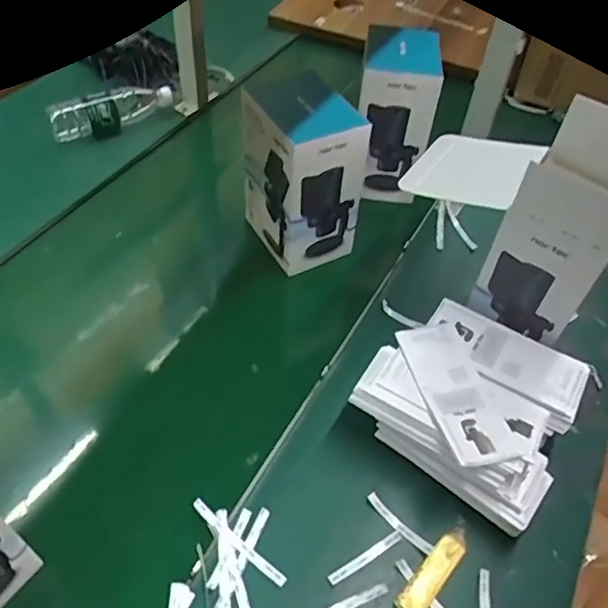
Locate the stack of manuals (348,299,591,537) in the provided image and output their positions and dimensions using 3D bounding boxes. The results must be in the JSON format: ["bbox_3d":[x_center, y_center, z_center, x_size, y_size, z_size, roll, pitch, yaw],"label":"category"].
[{"bbox_3d":[0.200,0.117,0.676,0.227,0.087,0.199,33,55,21],"label":"stack of manuals"}]

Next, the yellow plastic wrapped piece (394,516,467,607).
[{"bbox_3d":[0.137,0.278,0.591,0.029,0.008,0.128,36,56,23],"label":"yellow plastic wrapped piece"}]

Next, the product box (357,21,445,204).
[{"bbox_3d":[0.136,-0.297,0.917,0.113,0.232,0.131,7,51,4],"label":"product box"}]

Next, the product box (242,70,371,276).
[{"bbox_3d":[0.000,-0.188,0.816,0.123,0.232,0.142,-22,56,-21],"label":"product box"}]

